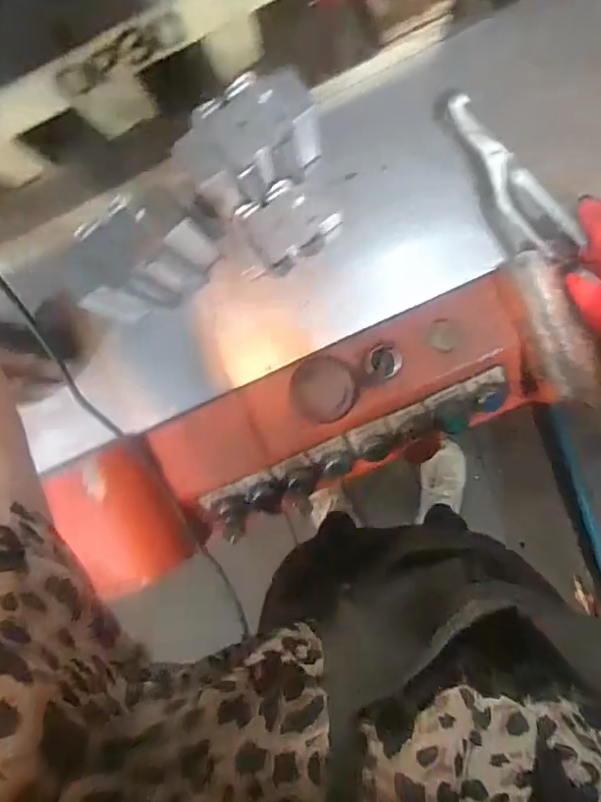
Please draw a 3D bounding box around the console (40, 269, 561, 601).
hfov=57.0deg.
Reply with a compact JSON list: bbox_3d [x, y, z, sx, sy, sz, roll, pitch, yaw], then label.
[{"bbox_3d":[-0.008,0.039,0.522,0.472,0.090,0.134,-24,89,6],"label":"console"}]

